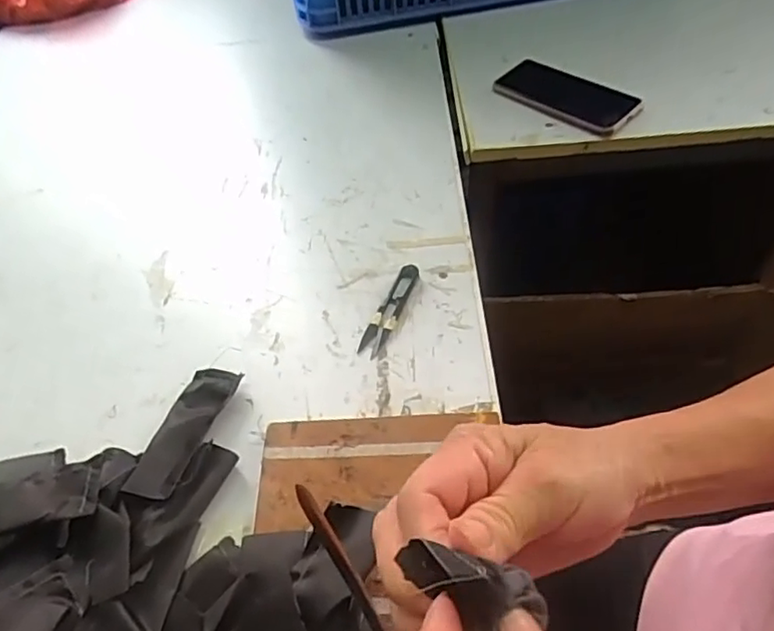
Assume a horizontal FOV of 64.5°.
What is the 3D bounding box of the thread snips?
[{"bbox_3d":[0.004,-0.007,0.547,0.022,0.011,0.102,18,55,19],"label":"thread snips"}]

